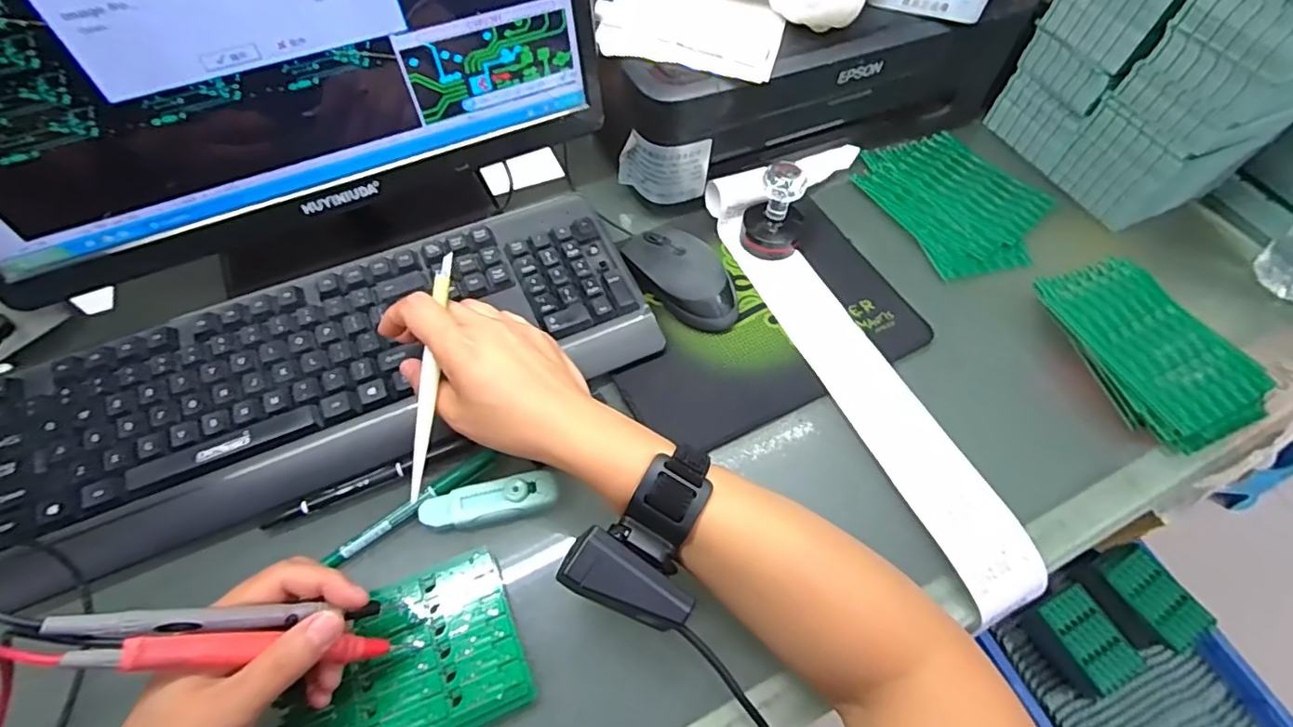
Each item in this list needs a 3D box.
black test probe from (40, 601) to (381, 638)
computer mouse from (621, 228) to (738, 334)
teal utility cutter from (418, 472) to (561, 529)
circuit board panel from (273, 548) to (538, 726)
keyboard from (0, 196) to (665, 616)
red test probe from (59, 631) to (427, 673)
[{"bbox_3d":[-0.195,0.121,0.276,0.130,0.007,0.011,15,49,-38],"label":"black test probe"},{"bbox_3d":[0.031,-0.075,0.475,0.064,0.033,0.113,-30,63,-18],"label":"computer mouse"},{"bbox_3d":[-0.102,0.090,0.377,0.088,0.015,0.023,-12,59,-9],"label":"teal utility cutter"},{"bbox_3d":[-0.140,0.173,0.332,0.131,0.009,0.094,-21,61,-14],"label":"circuit board panel"},{"bbox_3d":[-0.211,0.001,0.415,0.431,0.028,0.161,-20,61,-13],"label":"keyboard"},{"bbox_3d":[-0.185,0.142,0.286,0.147,0.019,0.013,21,47,-40],"label":"red test probe"}]

